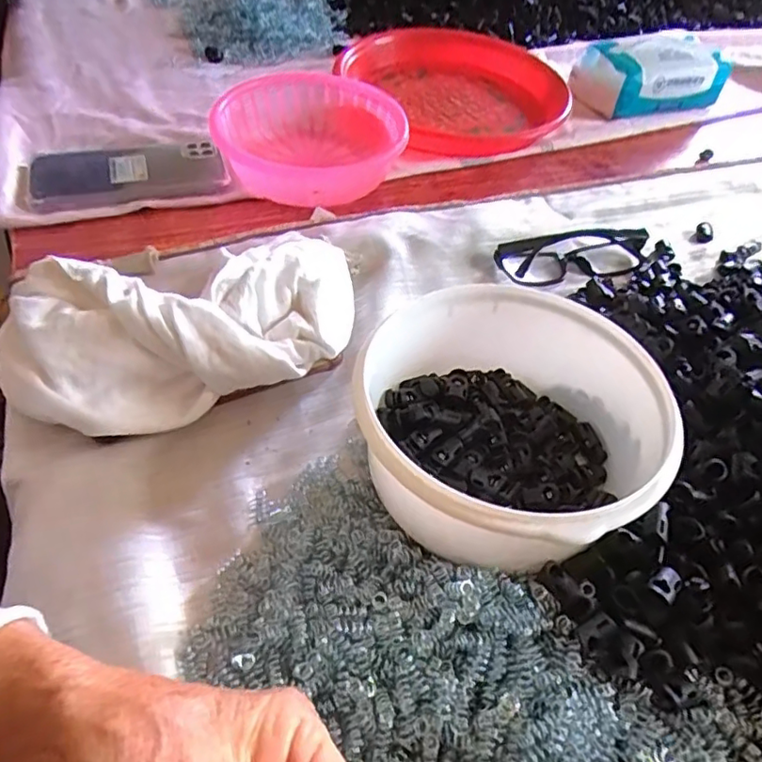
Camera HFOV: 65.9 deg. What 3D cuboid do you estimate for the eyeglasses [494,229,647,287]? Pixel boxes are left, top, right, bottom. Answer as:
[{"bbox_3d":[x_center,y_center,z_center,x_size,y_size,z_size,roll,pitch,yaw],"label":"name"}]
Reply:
[{"bbox_3d":[0.163,-0.105,0.485,0.144,0.020,0.045,-10,52,-14],"label":"eyeglasses"}]

